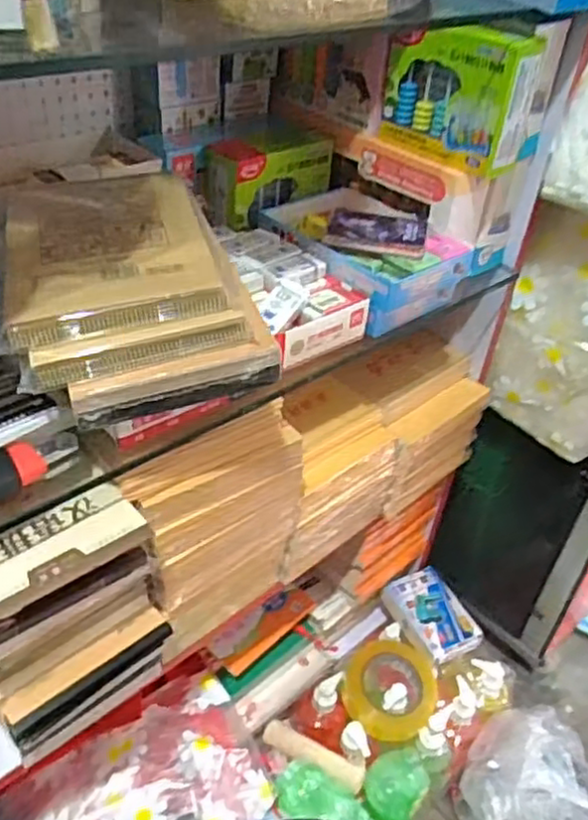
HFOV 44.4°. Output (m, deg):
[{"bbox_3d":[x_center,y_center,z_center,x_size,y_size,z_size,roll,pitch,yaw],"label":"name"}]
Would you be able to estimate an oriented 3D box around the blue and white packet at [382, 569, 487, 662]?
[{"bbox_3d":[0.190,0.276,0.988,0.080,0.025,0.139,-12,42,-23],"label":"blue and white packet"}]

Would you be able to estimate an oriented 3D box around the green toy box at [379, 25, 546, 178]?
[{"bbox_3d":[0.141,-0.279,0.628,0.128,0.106,0.046,32,45,29],"label":"green toy box"}]

